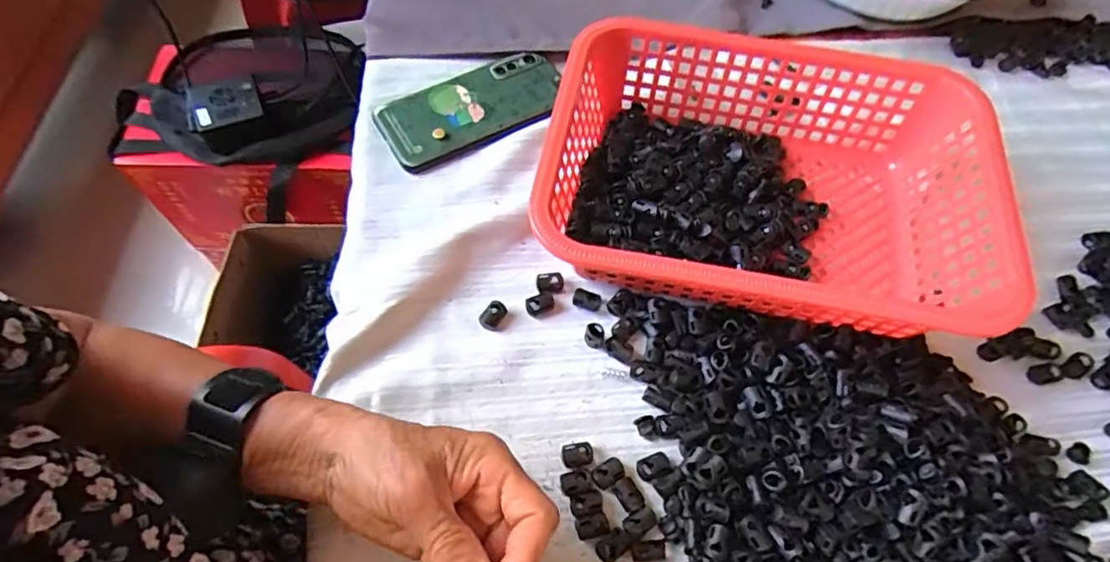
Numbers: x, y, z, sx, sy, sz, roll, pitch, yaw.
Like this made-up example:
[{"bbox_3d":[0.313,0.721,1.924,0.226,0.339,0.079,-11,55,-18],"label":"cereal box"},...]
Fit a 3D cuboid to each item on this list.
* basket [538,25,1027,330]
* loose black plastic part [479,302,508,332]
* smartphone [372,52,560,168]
[{"bbox_3d":[0.147,-0.070,0.419,0.295,0.075,0.212,10,62,4],"label":"basket"},{"bbox_3d":[-0.044,0.025,0.414,0.014,0.009,0.021,29,65,13],"label":"loose black plastic part"},{"bbox_3d":[-0.069,-0.152,0.492,0.157,0.011,0.071,-27,66,-15],"label":"smartphone"}]

